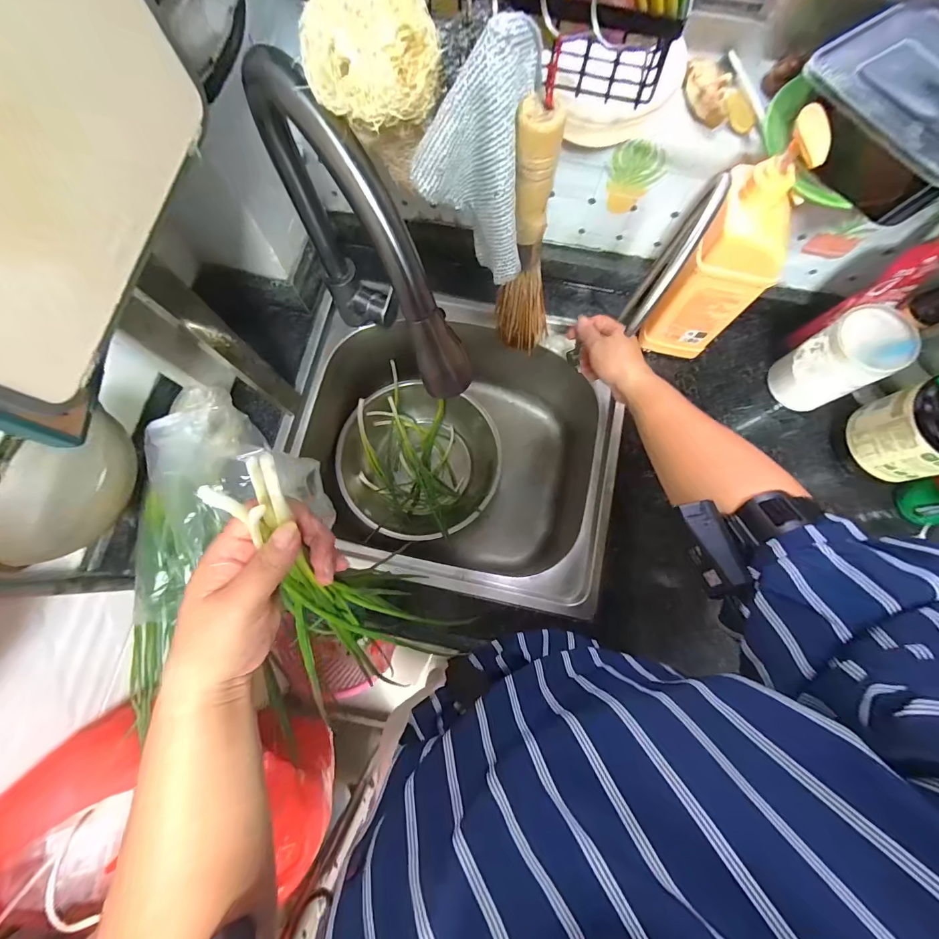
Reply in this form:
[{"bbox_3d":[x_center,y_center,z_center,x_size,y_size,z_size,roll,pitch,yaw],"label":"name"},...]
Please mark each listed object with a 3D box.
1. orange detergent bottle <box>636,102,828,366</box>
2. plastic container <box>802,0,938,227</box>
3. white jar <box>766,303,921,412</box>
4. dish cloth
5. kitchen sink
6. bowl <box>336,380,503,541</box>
[{"bbox_3d":[0.279,-0.214,0.459,0.090,0.289,0.055,19,78,4],"label":"orange detergent bottle"},{"bbox_3d":[0.367,-0.297,0.360,0.130,0.067,0.159,-36,80,-8],"label":"plastic container"},{"bbox_3d":[0.456,-0.132,0.526,0.090,0.125,0.080,-26,79,-6],"label":"white jar"},{"bbox_3d":[0.003,-0.195,0.271,0.071,0.135,0.022,5,56,3],"label":"dish cloth"},{"bbox_3d":[-0.024,-0.036,0.665,0.441,0.210,0.413,12,78,3],"label":"kitchen sink"},{"bbox_3d":[-0.083,-0.007,0.723,0.261,0.084,0.240,0,77,0],"label":"bowl"}]

